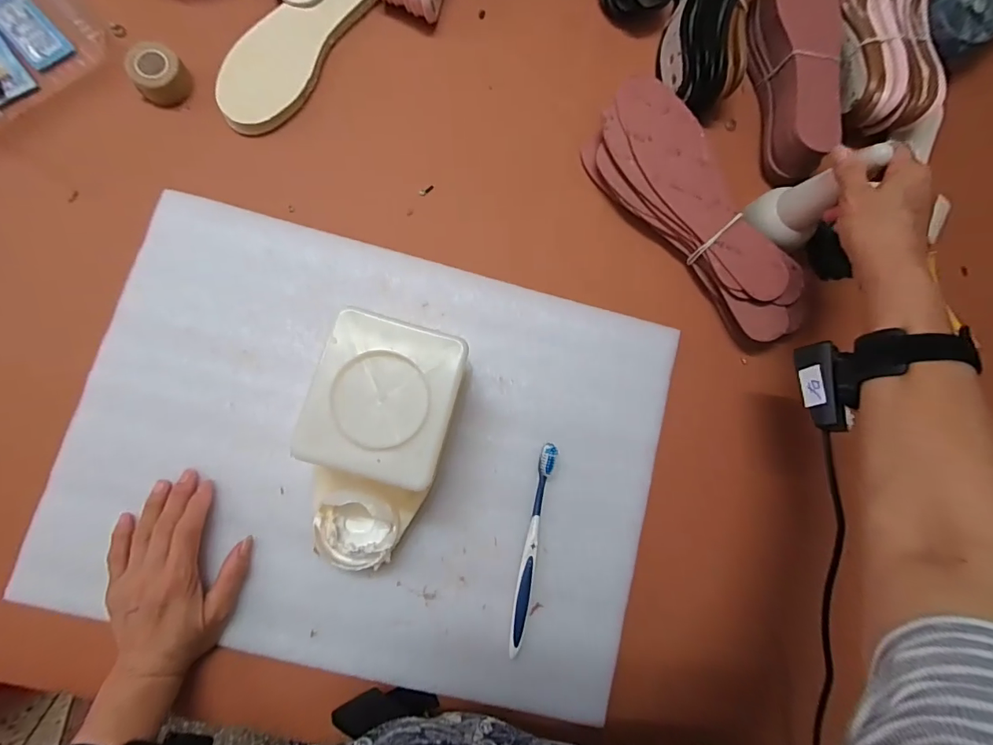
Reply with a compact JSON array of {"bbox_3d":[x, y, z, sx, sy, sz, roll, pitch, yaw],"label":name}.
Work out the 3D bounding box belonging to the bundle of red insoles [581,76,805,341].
[{"bbox_3d":[0.210,-0.162,0.484,0.120,0.039,0.308,-35,87,-10],"label":"bundle of red insoles"}]

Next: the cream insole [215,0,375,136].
[{"bbox_3d":[-0.204,-0.348,0.473,0.075,0.024,0.232,33,79,-1],"label":"cream insole"}]

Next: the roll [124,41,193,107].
[{"bbox_3d":[-0.336,-0.298,0.457,0.049,0.029,0.051,1,81,-6],"label":"roll"}]

